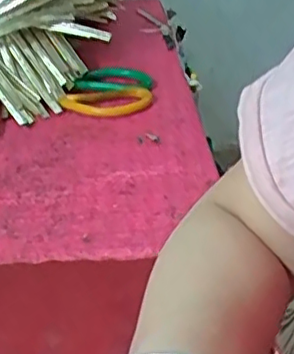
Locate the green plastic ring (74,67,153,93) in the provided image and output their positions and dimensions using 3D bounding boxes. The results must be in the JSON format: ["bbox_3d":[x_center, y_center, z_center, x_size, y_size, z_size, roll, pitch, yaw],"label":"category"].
[{"bbox_3d":[-0.035,-0.108,0.710,0.080,0.012,0.048,-1,32,3],"label":"green plastic ring"}]

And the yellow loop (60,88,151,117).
[{"bbox_3d":[-0.042,-0.079,0.677,0.094,0.015,0.048,-6,32,-5],"label":"yellow loop"}]

